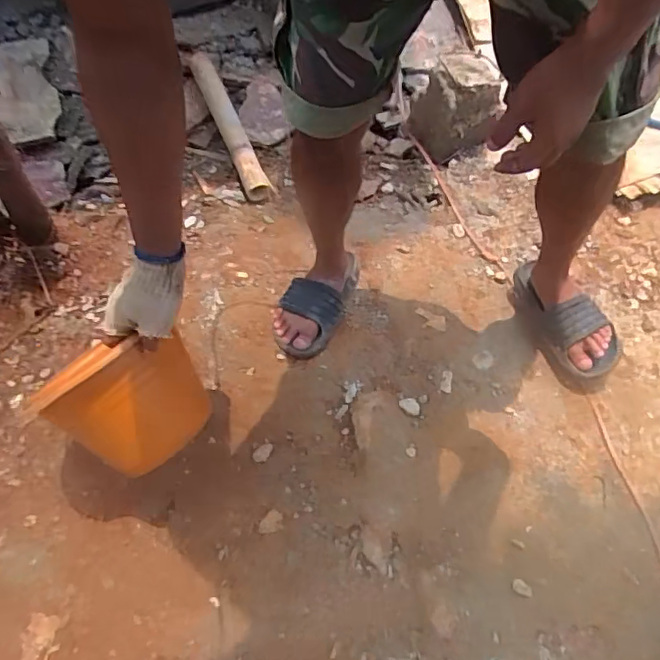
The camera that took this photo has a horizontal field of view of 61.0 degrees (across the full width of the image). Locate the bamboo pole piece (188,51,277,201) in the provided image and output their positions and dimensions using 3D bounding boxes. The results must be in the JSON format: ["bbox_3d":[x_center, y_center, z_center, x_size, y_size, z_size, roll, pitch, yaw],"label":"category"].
[{"bbox_3d":[-0.267,-0.542,1.492,0.074,0.055,0.465,-22,66,-13],"label":"bamboo pole piece"}]

